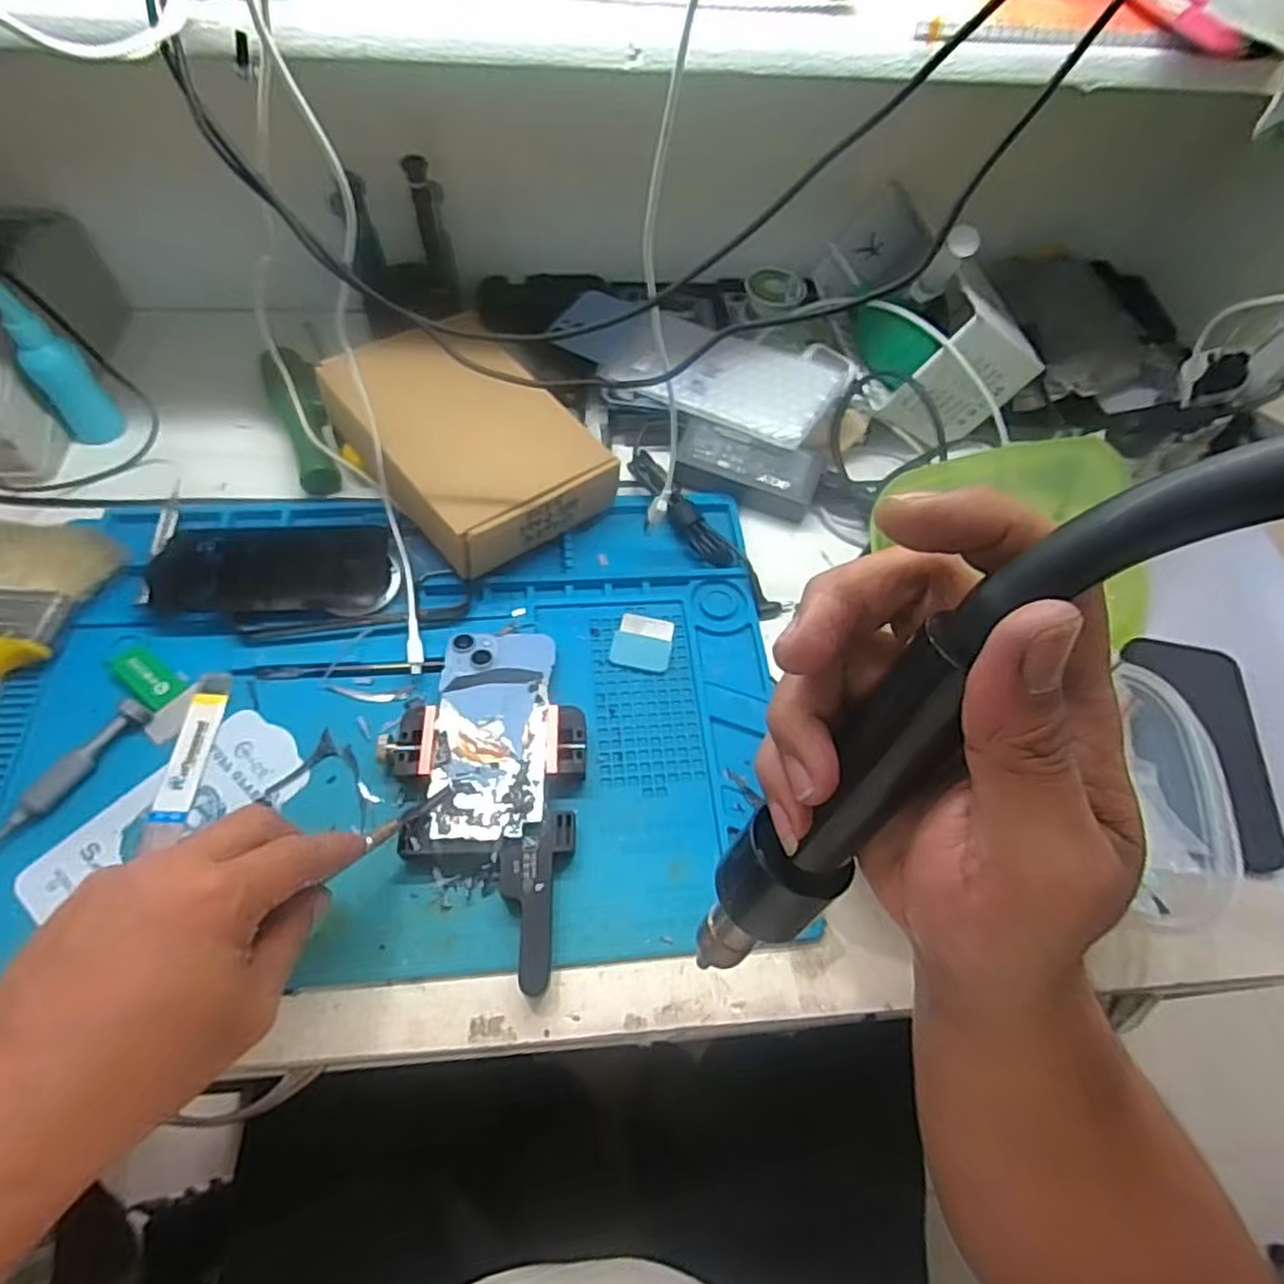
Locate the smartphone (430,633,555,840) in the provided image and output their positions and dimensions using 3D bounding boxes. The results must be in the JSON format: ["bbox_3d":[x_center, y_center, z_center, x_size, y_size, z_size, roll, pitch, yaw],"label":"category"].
[{"bbox_3d":[-0.087,0.050,0.423,0.066,0.006,0.134,-1,55,-6],"label":"smartphone"}]

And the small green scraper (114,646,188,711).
[{"bbox_3d":[-0.305,0.022,0.440,0.044,0.007,0.023,35,65,16],"label":"small green scraper"}]

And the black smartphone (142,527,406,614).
[{"bbox_3d":[-0.242,-0.048,0.476,0.153,0.013,0.066,-1,61,-4],"label":"black smartphone"}]

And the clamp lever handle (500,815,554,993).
[{"bbox_3d":[-0.060,0.139,0.376,0.027,0.006,0.083,0,64,-12],"label":"clamp lever handle"}]

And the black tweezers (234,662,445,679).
[{"bbox_3d":[-0.190,0.017,0.449,0.131,0.009,0.008,-1,61,-4],"label":"black tweezers"}]

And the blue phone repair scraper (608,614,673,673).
[{"bbox_3d":[0.001,0.000,0.481,0.039,0.004,0.038,11,61,3],"label":"blue phone repair scraper"}]

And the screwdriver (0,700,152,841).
[{"bbox_3d":[-0.324,0.075,0.405,0.014,0.013,0.101,27,63,12],"label":"screwdriver"}]

